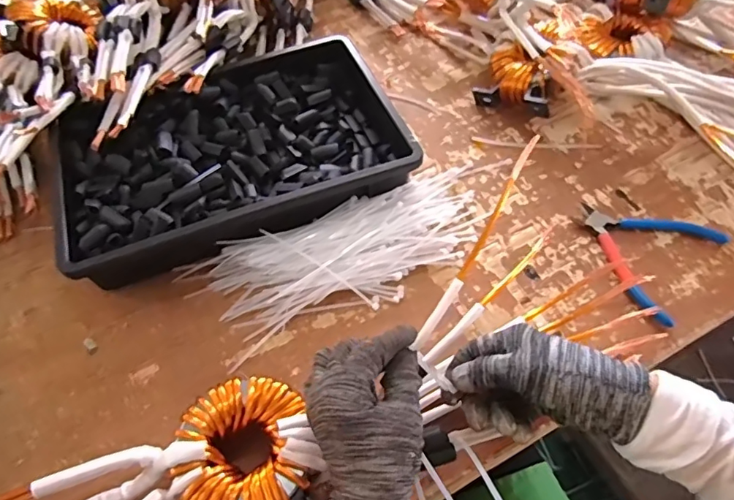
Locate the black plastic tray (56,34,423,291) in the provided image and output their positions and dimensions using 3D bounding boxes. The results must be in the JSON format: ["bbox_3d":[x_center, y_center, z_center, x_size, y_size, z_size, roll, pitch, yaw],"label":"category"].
[{"bbox_3d":[-0.156,-0.119,0.596,0.364,0.066,0.265,-20,58,-11],"label":"black plastic tray"}]

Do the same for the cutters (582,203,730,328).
[{"bbox_3d":[0.284,-0.007,0.532,0.130,0.014,0.143,37,65,24],"label":"cutters"}]

